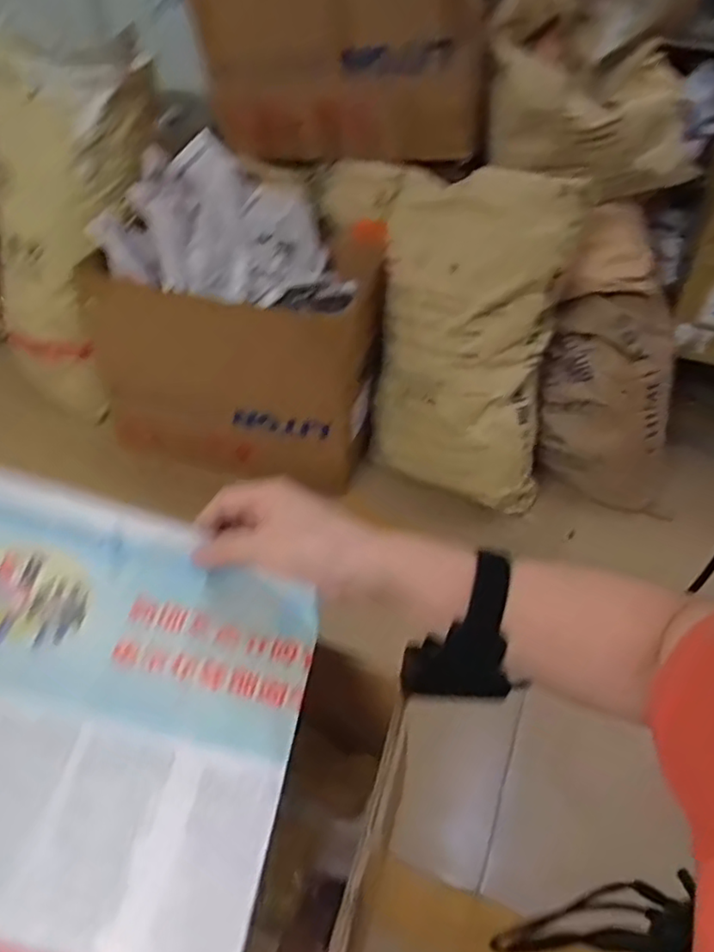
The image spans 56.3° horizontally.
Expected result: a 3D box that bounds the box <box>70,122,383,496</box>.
[{"bbox_3d":[-0.252,-0.329,1.555,0.639,0.587,0.446,21,42,20],"label":"box"}]

